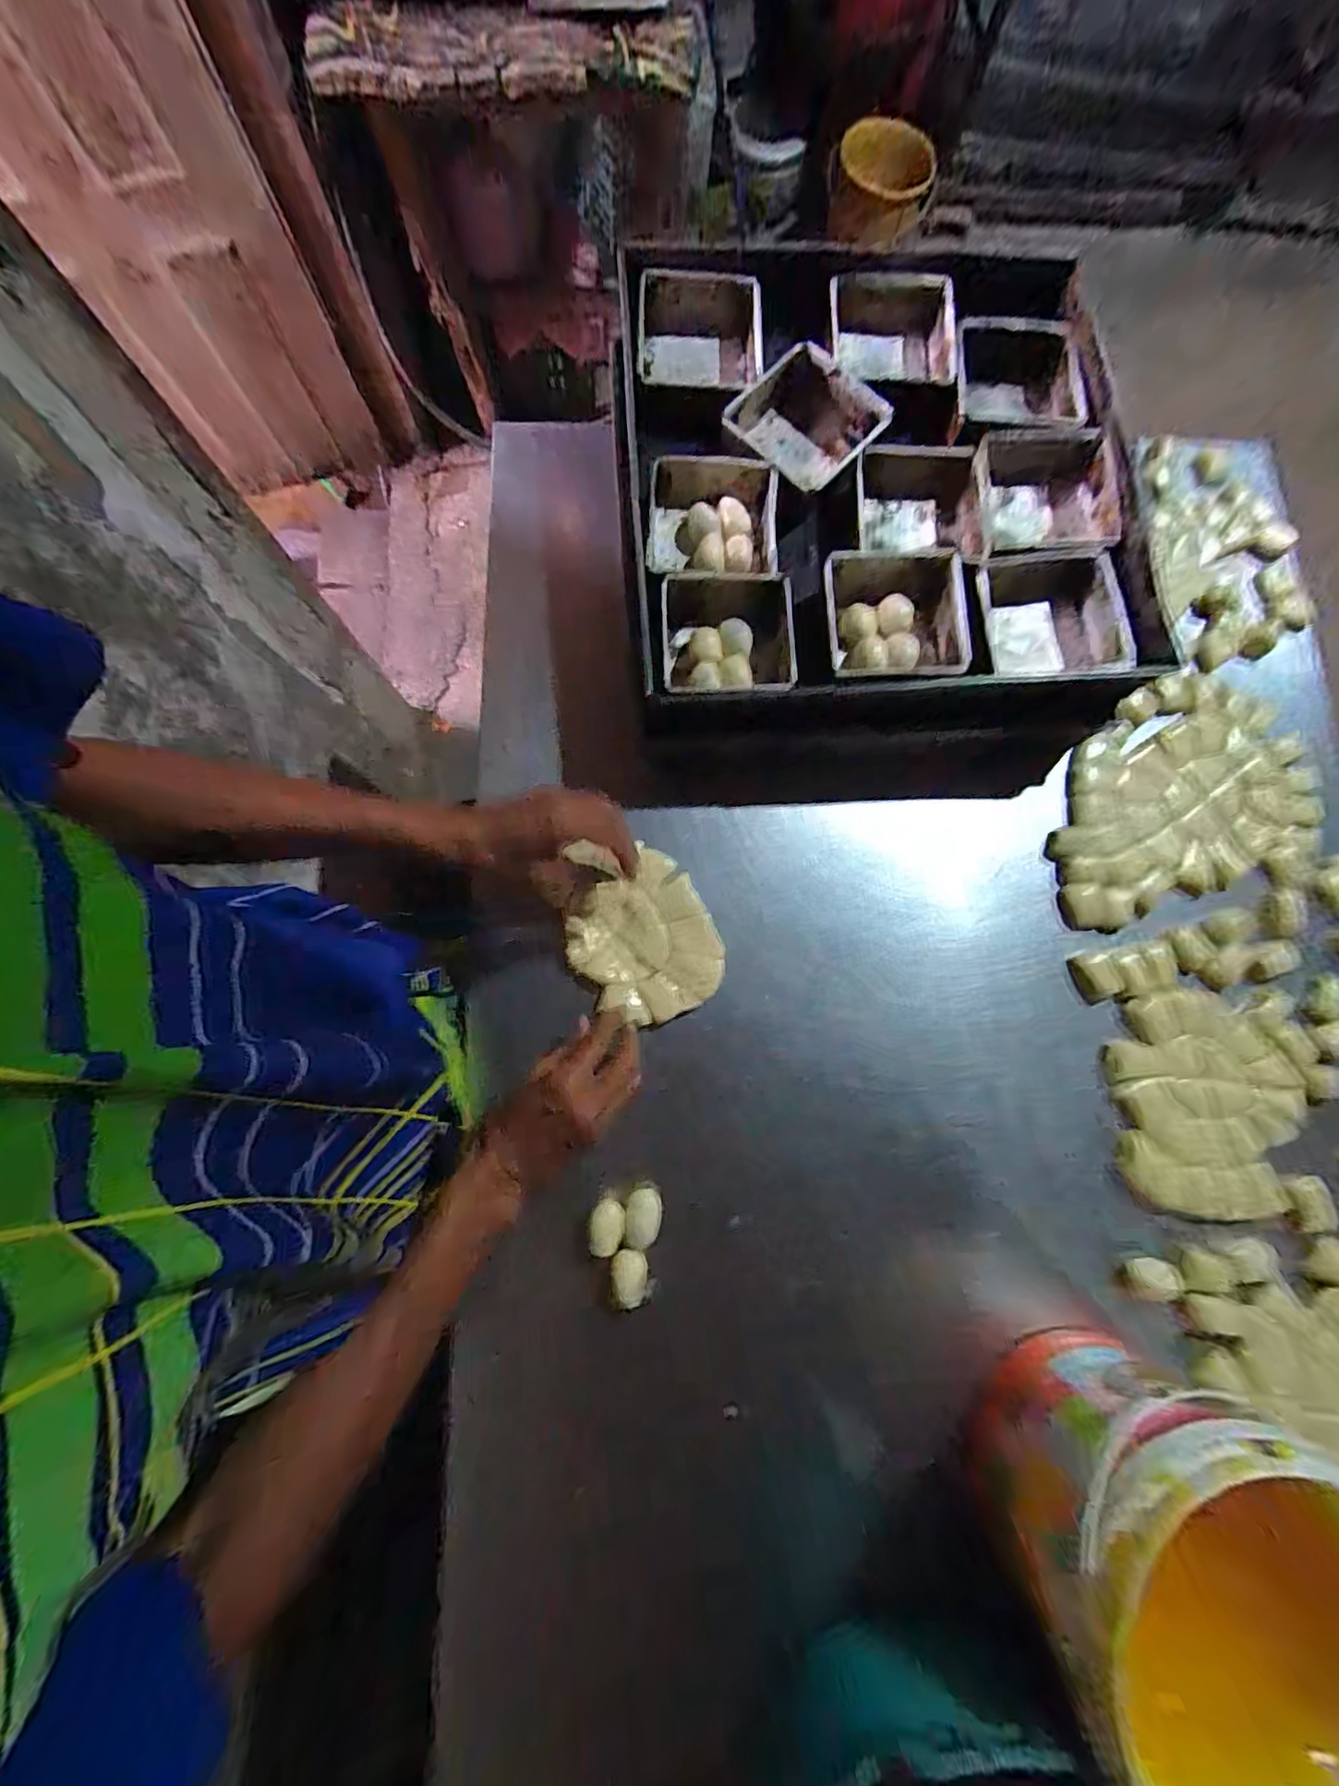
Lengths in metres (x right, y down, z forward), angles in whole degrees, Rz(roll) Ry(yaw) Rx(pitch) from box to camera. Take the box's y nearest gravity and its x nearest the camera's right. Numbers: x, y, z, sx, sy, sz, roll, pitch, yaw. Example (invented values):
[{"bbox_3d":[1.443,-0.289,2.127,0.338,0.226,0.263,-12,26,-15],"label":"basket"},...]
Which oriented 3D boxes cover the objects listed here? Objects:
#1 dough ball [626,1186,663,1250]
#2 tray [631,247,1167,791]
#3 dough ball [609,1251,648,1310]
[{"bbox_3d":[-0.021,0.275,0.491,0.029,0.031,0.042,-1,79,1],"label":"dough ball"},{"bbox_3d":[0.192,-0.362,0.565,0.461,0.118,0.515,-1,80,-4],"label":"tray"},{"bbox_3d":[-0.033,0.316,0.481,0.030,0.035,0.040,6,79,2],"label":"dough ball"}]

